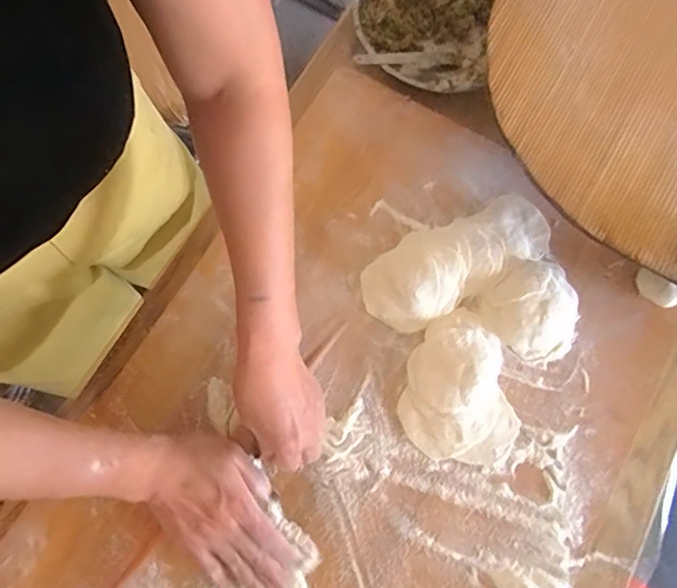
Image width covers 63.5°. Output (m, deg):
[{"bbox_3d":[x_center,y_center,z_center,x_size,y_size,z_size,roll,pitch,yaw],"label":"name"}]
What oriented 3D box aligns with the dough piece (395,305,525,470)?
[{"bbox_3d":[0.124,0.096,0.570,0.116,0.032,0.156,-2,75,-2],"label":"dough piece"}]

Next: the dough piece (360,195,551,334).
[{"bbox_3d":[0.134,-0.043,0.607,0.225,0.034,0.092,-30,78,-9],"label":"dough piece"}]

